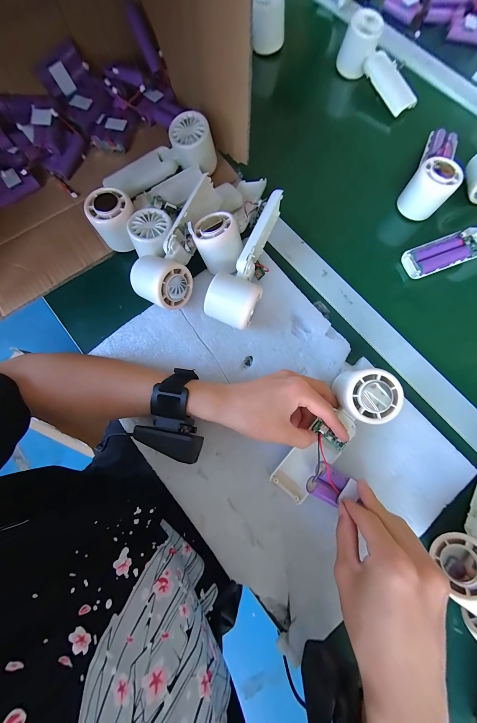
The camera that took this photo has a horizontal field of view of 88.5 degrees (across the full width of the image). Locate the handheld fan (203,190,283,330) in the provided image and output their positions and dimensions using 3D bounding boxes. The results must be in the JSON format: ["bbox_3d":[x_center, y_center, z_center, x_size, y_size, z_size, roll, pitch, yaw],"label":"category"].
[{"bbox_3d":[0.011,-0.122,0.304,0.061,0.062,0.159,19,78,4],"label":"handheld fan"}]

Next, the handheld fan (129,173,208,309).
[{"bbox_3d":[-0.075,-0.147,0.301,0.068,0.060,0.160,22,93,5],"label":"handheld fan"}]

